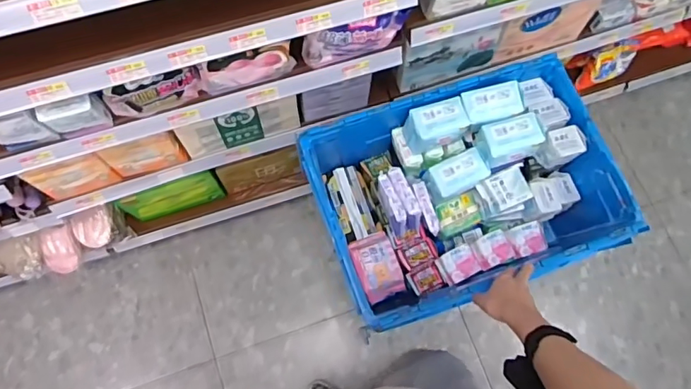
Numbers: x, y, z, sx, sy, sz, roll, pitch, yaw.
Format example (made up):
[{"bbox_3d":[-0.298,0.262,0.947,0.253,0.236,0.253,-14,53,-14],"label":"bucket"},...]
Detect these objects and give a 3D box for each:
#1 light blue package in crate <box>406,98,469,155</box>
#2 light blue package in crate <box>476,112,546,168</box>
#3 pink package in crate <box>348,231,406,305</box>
[{"bbox_3d":[0.189,-0.142,1.043,0.122,0.075,0.081,-22,75,-8],"label":"light blue package in crate"},{"bbox_3d":[0.338,-0.112,1.024,0.125,0.064,0.085,-18,75,-7],"label":"light blue package in crate"},{"bbox_3d":[0.070,0.157,1.100,0.095,0.036,0.139,-21,75,-7],"label":"pink package in crate"}]

